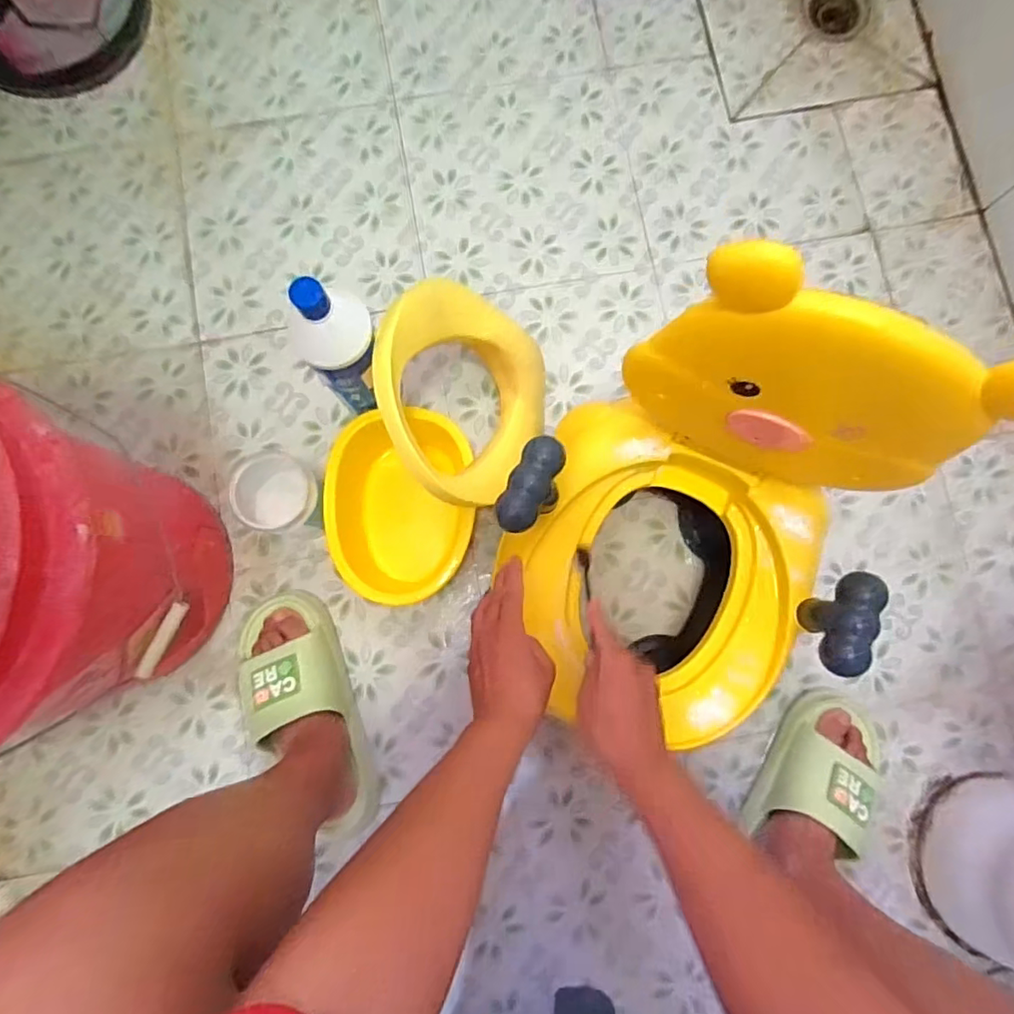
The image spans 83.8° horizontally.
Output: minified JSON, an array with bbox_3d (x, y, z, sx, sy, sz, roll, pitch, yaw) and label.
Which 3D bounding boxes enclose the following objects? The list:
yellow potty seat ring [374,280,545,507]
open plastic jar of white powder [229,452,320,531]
[{"bbox_3d":[-0.041,-0.121,0.595,0.233,0.034,0.220,3,86,-52],"label":"yellow potty seat ring"},{"bbox_3d":[-0.248,-0.007,0.638,0.088,0.109,0.081,0,82,-1],"label":"open plastic jar of white powder"}]

